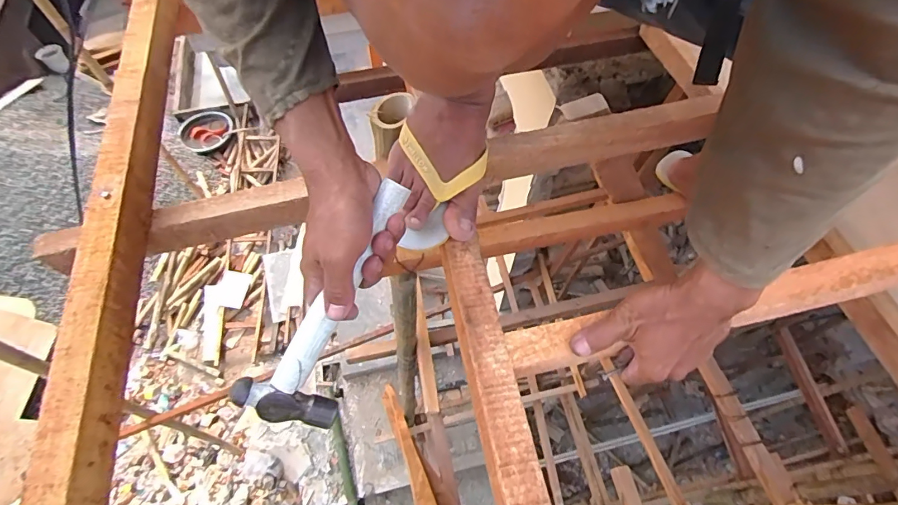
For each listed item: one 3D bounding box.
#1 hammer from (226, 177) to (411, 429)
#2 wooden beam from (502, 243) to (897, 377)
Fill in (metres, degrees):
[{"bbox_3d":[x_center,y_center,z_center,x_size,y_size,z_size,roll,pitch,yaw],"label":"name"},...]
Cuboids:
[{"bbox_3d":[-0.109,0.038,0.370,0.085,0.028,0.222,17,99,-20],"label":"hammer"},{"bbox_3d":[0.344,0.038,0.439,0.590,0.029,0.045,-11,61,-6],"label":"wooden beam"}]

